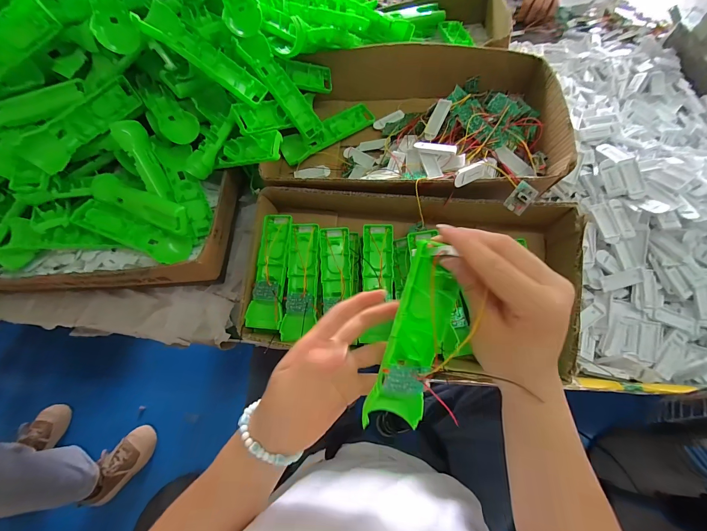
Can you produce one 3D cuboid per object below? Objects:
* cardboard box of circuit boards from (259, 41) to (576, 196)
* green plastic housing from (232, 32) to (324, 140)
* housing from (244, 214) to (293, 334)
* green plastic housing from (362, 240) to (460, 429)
[{"bbox_3d":[0.083,-0.209,0.472,0.420,0.087,0.265,7,65,6],"label":"cardboard box of circuit boards"},{"bbox_3d":[-0.106,-0.267,0.463,0.045,0.019,0.155,-46,110,-17],"label":"green plastic housing"},{"bbox_3d":[-0.115,0.008,0.430,0.046,0.020,0.166,4,78,4],"label":"housing"},{"bbox_3d":[0.047,0.059,0.242,0.045,0.029,0.155,13,103,9],"label":"green plastic housing"}]

